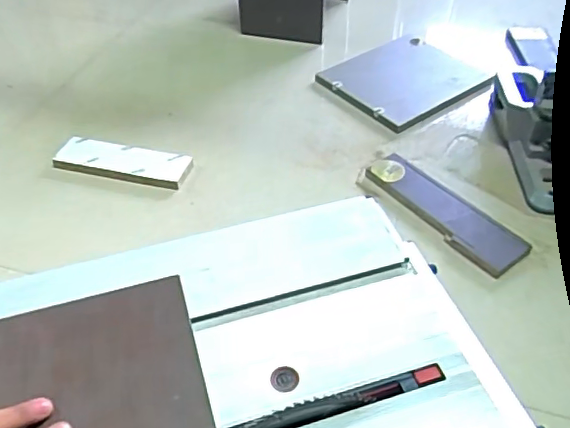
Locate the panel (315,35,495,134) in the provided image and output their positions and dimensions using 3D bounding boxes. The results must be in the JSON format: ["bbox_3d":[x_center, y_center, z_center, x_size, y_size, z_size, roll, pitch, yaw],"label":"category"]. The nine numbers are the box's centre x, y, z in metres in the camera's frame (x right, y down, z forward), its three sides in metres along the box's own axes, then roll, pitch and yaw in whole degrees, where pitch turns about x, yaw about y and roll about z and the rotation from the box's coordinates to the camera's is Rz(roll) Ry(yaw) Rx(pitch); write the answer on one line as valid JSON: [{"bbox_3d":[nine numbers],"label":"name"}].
[{"bbox_3d":[0.264,-0.303,1.268,0.294,0.025,0.263,-31,51,-26],"label":"panel"}]

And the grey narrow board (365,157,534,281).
[{"bbox_3d":[0.268,-0.007,0.969,0.095,0.018,0.297,-27,49,-23],"label":"grey narrow board"}]

